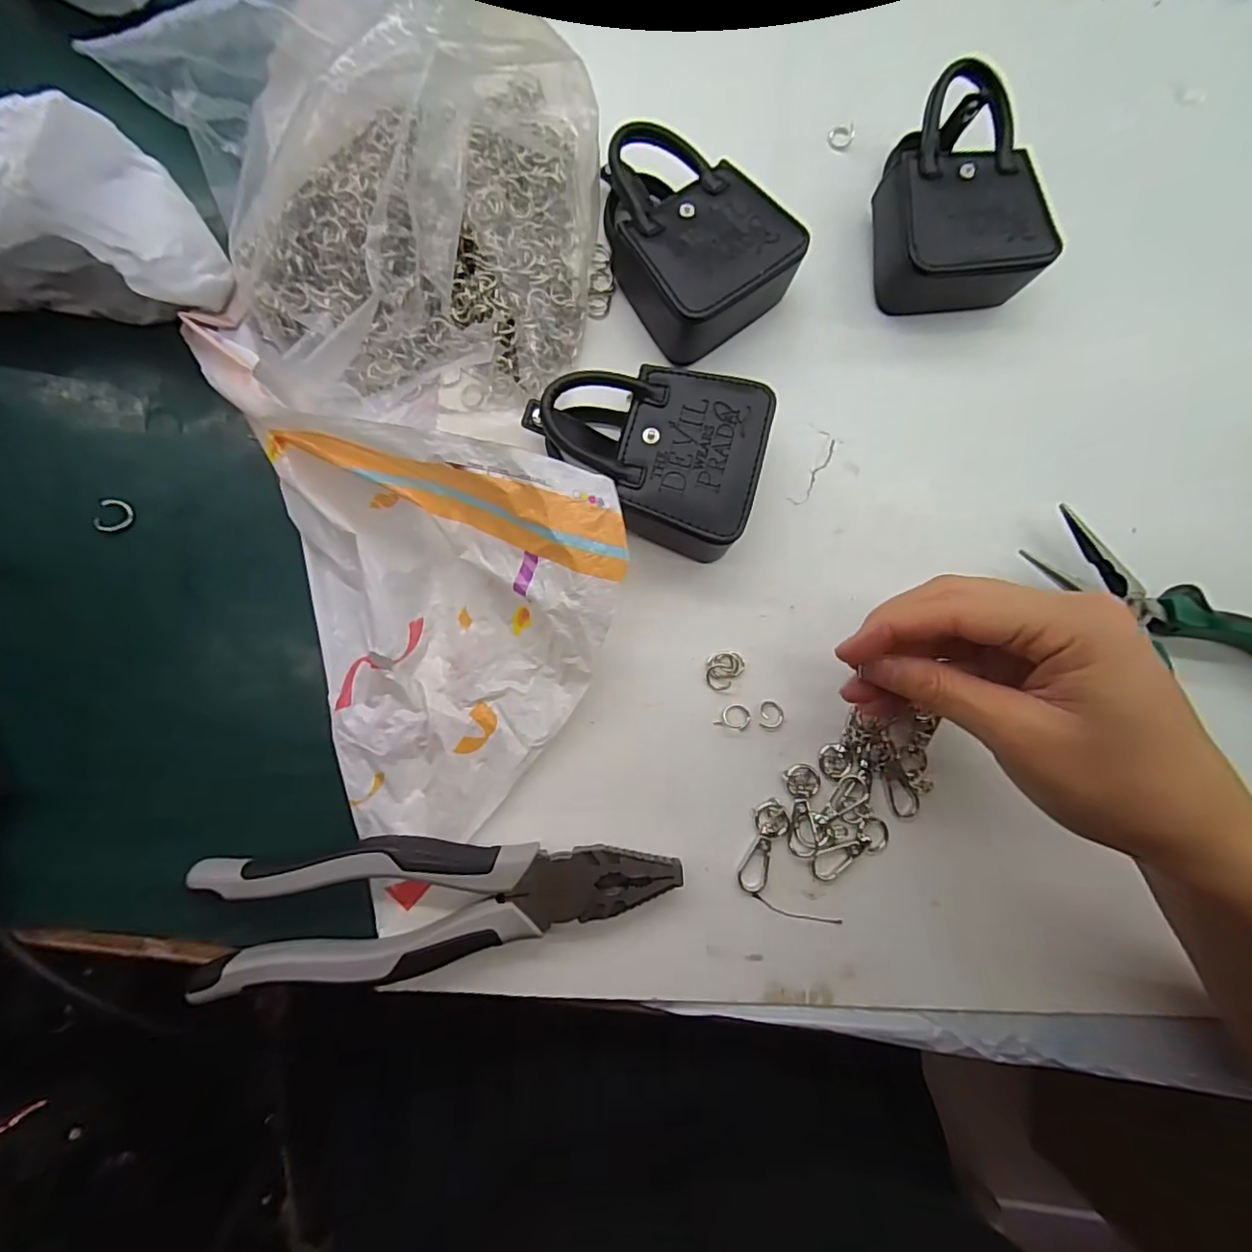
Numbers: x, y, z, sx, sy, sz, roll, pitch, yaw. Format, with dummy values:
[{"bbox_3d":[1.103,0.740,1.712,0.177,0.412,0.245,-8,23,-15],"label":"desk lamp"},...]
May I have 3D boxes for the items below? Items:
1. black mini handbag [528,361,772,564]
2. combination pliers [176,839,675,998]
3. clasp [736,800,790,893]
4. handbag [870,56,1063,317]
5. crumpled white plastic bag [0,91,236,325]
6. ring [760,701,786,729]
[{"bbox_3d":[0.009,-0.080,0.263,0.102,0.038,0.076,16,83,-1],"label":"black mini handbag"},{"bbox_3d":[-0.074,0.115,0.242,0.189,0.020,0.049,-2,83,-3],"label":"combination pliers"},{"bbox_3d":[0.063,0.100,0.261,0.016,0.004,0.041,17,83,-1],"label":"clasp"},{"bbox_3d":[0.165,-0.208,0.288,0.077,0.044,0.105,1,83,-2],"label":"handbag"},{"bbox_3d":[-0.257,-0.172,0.240,0.147,0.076,0.069,-3,83,-3],"label":"crumpled white plastic bag"},{"bbox_3d":[0.069,0.042,0.270,0.012,0.004,0.013,0,90,-13],"label":"ring"}]

